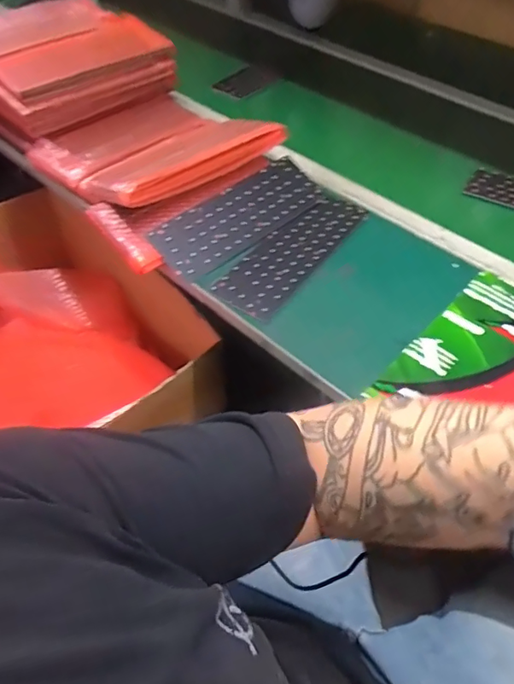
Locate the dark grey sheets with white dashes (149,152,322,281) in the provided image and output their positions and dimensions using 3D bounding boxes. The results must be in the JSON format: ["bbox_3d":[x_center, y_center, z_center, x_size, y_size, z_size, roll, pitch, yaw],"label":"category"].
[{"bbox_3d":[-0.021,-0.184,0.763,0.271,0.009,0.096,-37,81,-25],"label":"dark grey sheets with white dashes"}]

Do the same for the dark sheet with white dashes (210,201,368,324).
[{"bbox_3d":[0.057,-0.127,0.736,0.096,0.010,0.266,32,57,24],"label":"dark sheet with white dashes"}]

